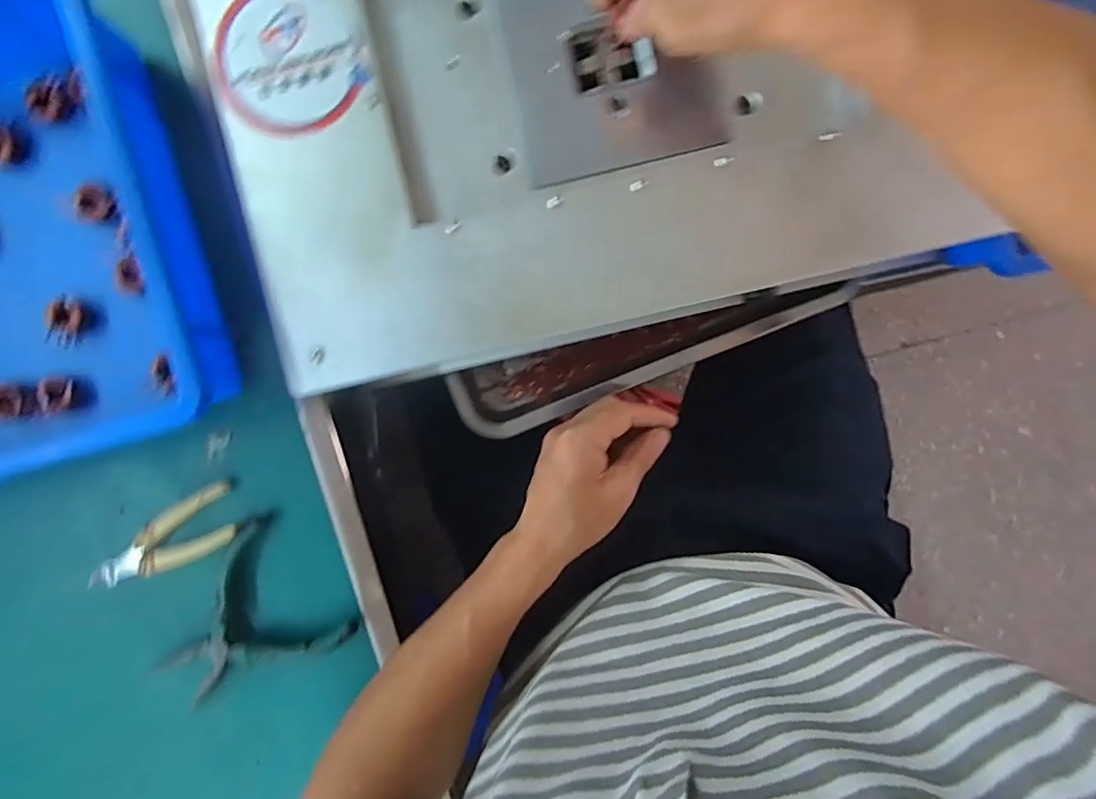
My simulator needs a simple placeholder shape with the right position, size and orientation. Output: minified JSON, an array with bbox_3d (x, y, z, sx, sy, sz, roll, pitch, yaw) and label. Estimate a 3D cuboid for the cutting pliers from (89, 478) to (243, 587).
[{"bbox_3d":[-0.287,0.108,0.412,0.125,0.009,0.044,-28,92,2],"label":"cutting pliers"}]

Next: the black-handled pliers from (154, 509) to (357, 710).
[{"bbox_3d":[-0.227,0.162,0.410,0.130,0.017,0.112,-35,92,2],"label":"black-handled pliers"}]

